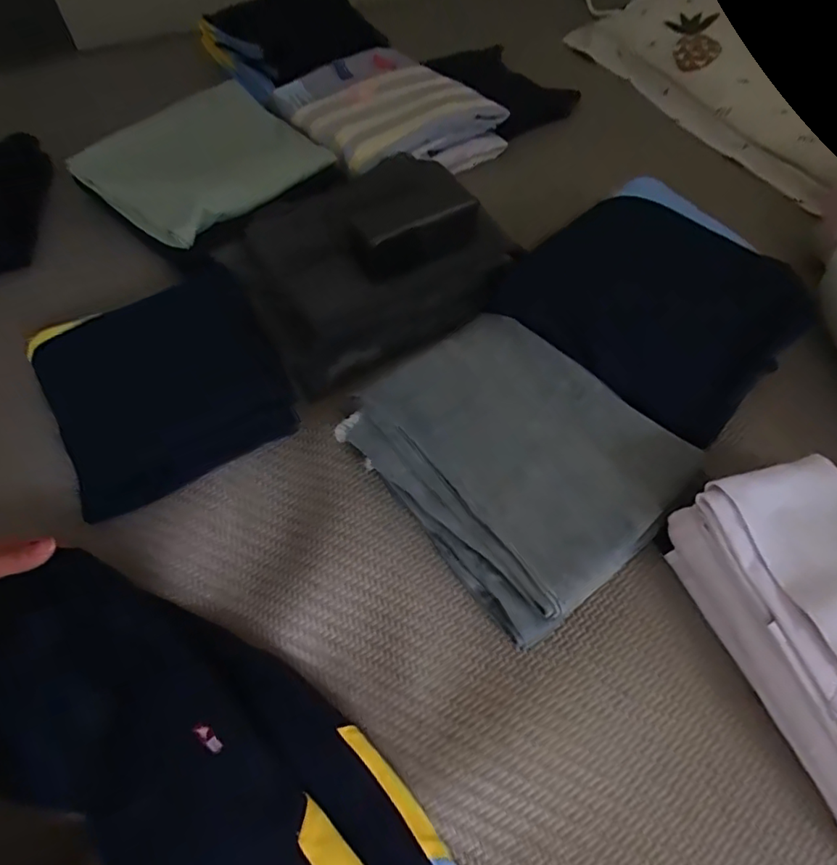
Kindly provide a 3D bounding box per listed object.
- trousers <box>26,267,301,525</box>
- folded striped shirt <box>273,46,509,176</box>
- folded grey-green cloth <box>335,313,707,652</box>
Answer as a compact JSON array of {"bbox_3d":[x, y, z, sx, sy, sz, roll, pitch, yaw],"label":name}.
[{"bbox_3d":[-0.250,-0.053,0.536,0.213,0.055,0.227,-29,60,-16],"label":"trousers"},{"bbox_3d":[-0.053,-0.477,0.795,0.257,0.080,0.286,-26,60,-15],"label":"folded striped shirt"},{"bbox_3d":[0.084,0.014,0.480,0.223,0.053,0.255,-36,62,-19],"label":"folded grey-green cloth"}]

